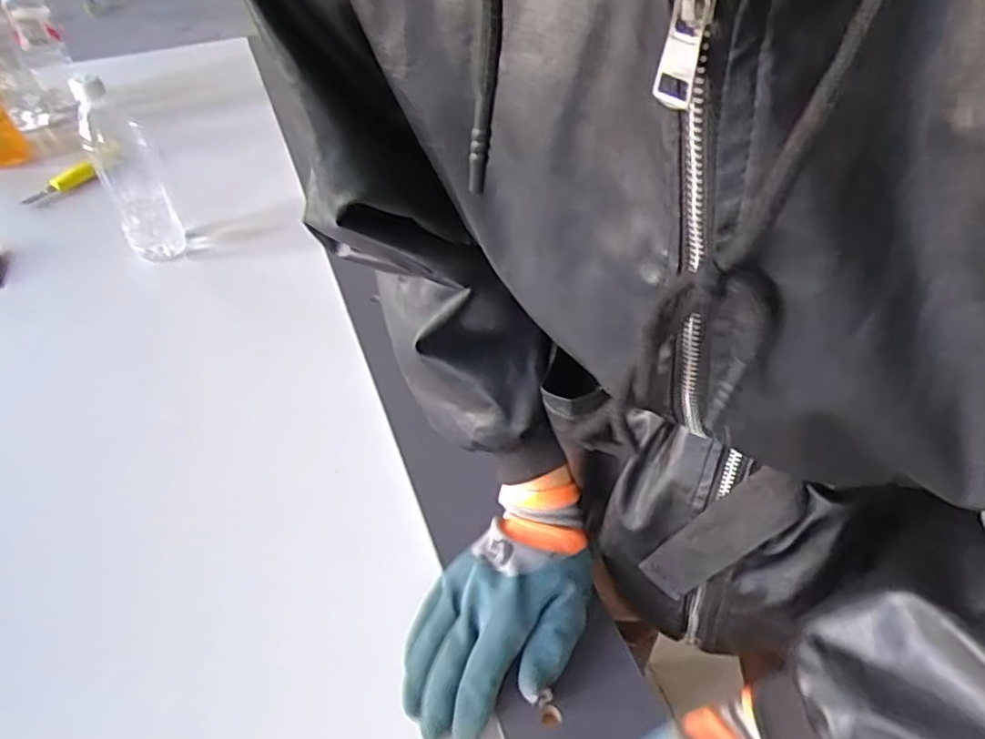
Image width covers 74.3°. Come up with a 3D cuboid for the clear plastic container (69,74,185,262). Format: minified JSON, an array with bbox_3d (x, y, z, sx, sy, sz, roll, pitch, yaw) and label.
[{"bbox_3d":[-0.430,-0.232,0.772,0.067,0.205,0.055,-22,46,-19],"label":"clear plastic container"}]

